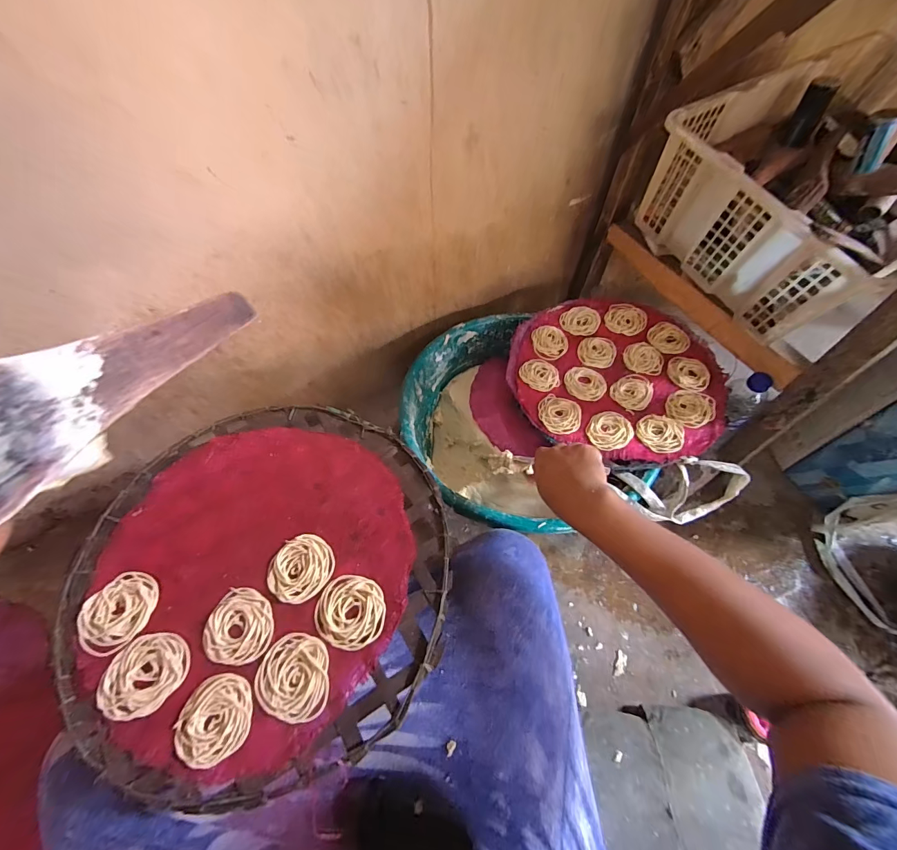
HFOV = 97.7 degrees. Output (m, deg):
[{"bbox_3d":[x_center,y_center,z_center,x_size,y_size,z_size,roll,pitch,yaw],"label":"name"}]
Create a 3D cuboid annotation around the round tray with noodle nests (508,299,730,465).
[{"bbox_3d":[0.289,-0.095,0.686,0.349,0.022,0.330,0,58,0],"label":"round tray with noodle nests"}]

